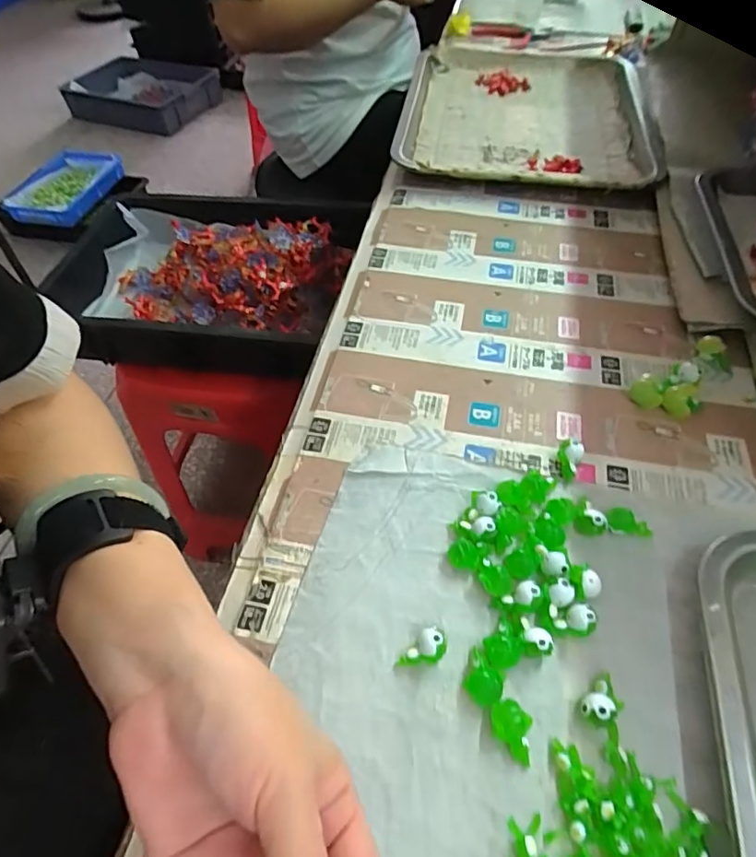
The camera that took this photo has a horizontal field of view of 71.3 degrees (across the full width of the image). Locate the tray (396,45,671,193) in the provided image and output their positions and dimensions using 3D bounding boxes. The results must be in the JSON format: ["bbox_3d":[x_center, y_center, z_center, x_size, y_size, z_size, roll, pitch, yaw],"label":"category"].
[{"bbox_3d":[0.161,-0.343,0.568,0.258,0.038,0.306,6,54,8],"label":"tray"}]

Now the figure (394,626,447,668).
[{"bbox_3d":[0.022,0.110,0.255,0.024,0.016,0.014,-34,58,-20],"label":"figure"}]

